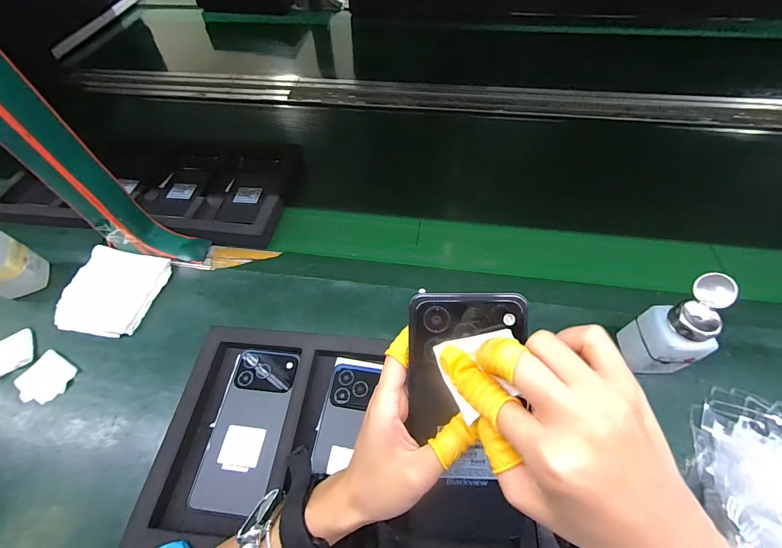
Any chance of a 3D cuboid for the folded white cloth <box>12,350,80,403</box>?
[{"bbox_3d":[-0.417,0.124,0.418,0.060,0.012,0.050,27,61,19],"label":"folded white cloth"}]

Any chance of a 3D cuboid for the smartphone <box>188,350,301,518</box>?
[{"bbox_3d":[-0.150,0.161,0.373,0.075,0.015,0.160,4,56,5],"label":"smartphone"}]

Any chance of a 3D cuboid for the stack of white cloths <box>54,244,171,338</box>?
[{"bbox_3d":[-0.383,0.023,0.478,0.111,0.024,0.121,6,57,6],"label":"stack of white cloths"}]

